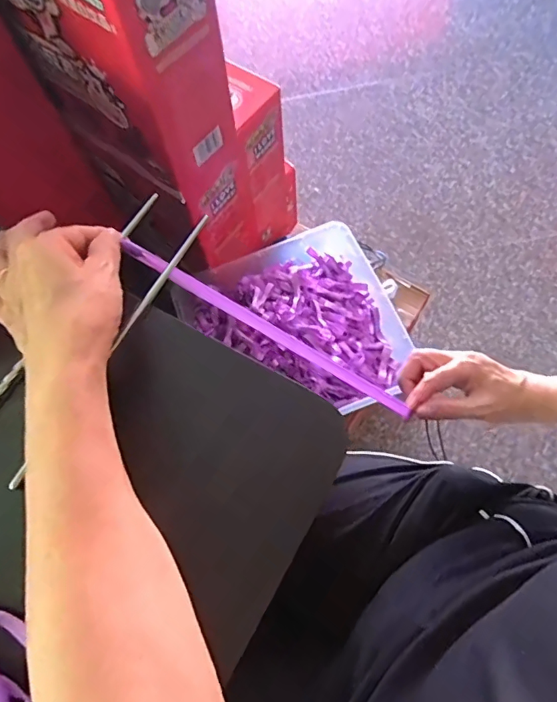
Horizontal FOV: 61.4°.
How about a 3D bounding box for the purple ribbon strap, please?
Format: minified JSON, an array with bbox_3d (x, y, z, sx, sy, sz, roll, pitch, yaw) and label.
[{"bbox_3d":[0.003,-0.012,0.389,0.274,0.010,0.012,30,69,-17],"label":"purple ribbon strap"}]

